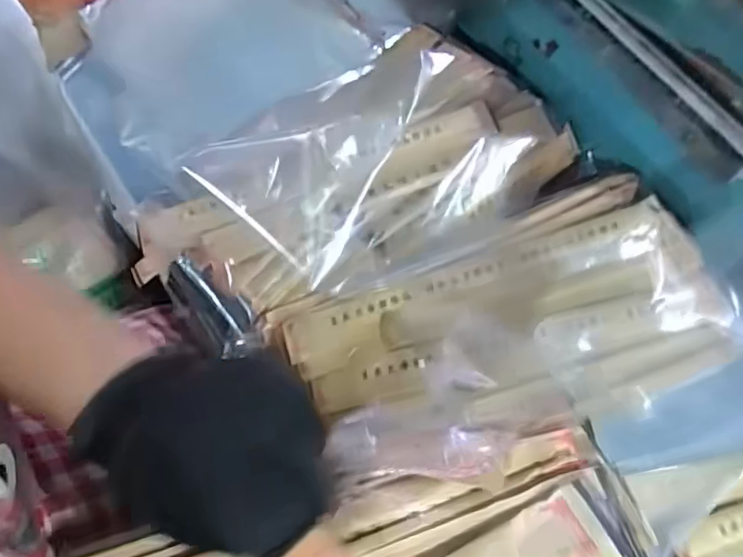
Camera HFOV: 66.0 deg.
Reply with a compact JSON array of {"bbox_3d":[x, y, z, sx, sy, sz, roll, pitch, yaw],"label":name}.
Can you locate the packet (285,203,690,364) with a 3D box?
[{"bbox_3d":[0.075,0.002,0.364,0.264,0.008,0.035,-17,69,-5],"label":"packet"}]

